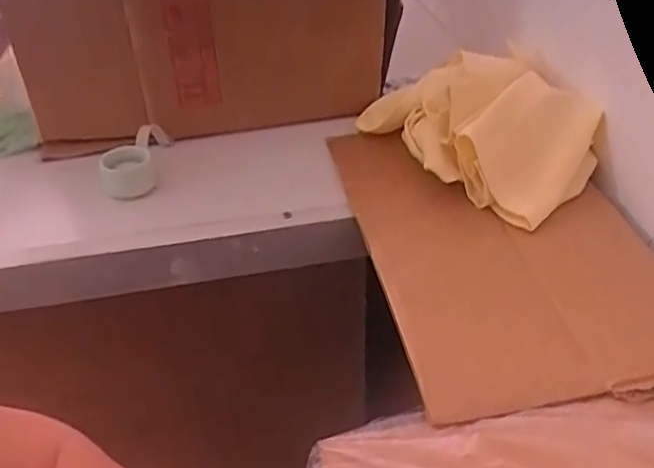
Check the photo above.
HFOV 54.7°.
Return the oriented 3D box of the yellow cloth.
[{"bbox_3d":[0.122,-0.106,0.595,0.240,0.087,0.126,18,43,26],"label":"yellow cloth"}]

